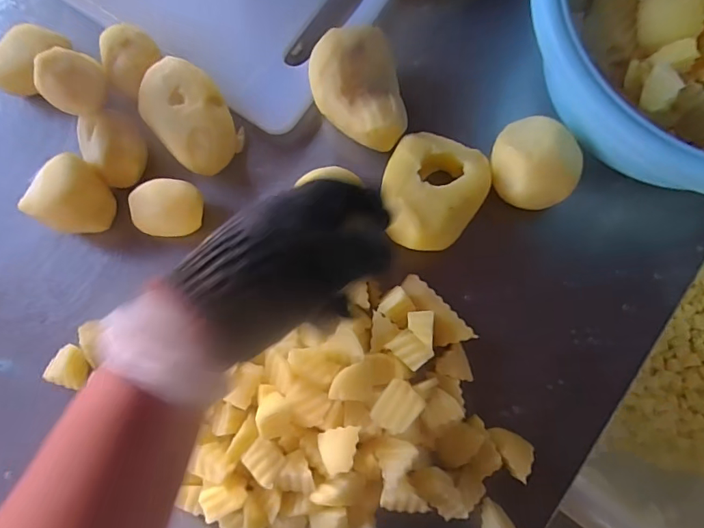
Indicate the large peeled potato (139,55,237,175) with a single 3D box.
[{"bbox_3d":[-0.137,-0.125,0.398,0.062,0.053,0.089,-41,81,-4],"label":"large peeled potato"}]

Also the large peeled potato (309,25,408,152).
[{"bbox_3d":[0.007,-0.138,0.389,0.072,0.061,0.096,-12,80,1],"label":"large peeled potato"}]

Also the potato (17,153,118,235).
[{"bbox_3d":[-0.236,-0.053,0.392,0.057,0.053,0.064,32,84,8],"label":"potato"}]

